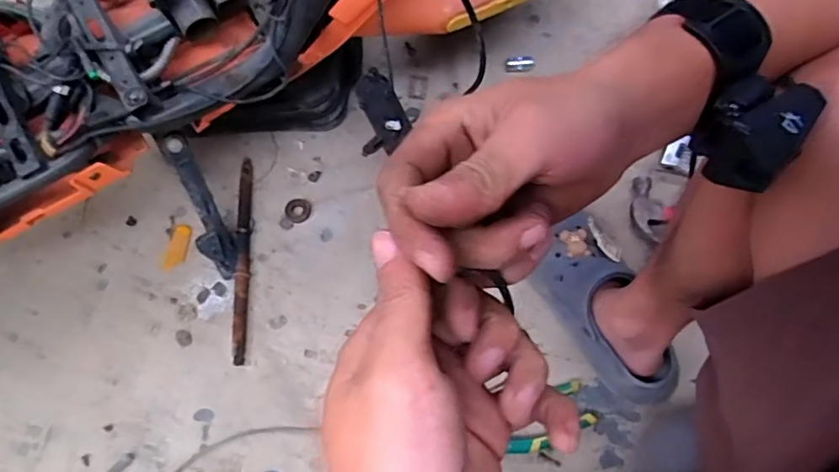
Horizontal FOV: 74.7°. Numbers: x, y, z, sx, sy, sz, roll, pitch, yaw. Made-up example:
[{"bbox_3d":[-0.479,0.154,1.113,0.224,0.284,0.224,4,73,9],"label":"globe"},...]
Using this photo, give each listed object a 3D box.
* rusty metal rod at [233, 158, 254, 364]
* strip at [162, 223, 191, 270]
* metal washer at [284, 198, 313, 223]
[{"bbox_3d":[-0.231,0.023,0.718,0.018,0.016,0.278,-5,67,-2],"label":"rusty metal rod"},{"bbox_3d":[-0.320,0.014,0.731,0.026,0.004,0.061,9,68,4],"label":"strip"},{"bbox_3d":[-0.165,-0.035,0.747,0.037,0.004,0.035,0,67,1],"label":"metal washer"}]

